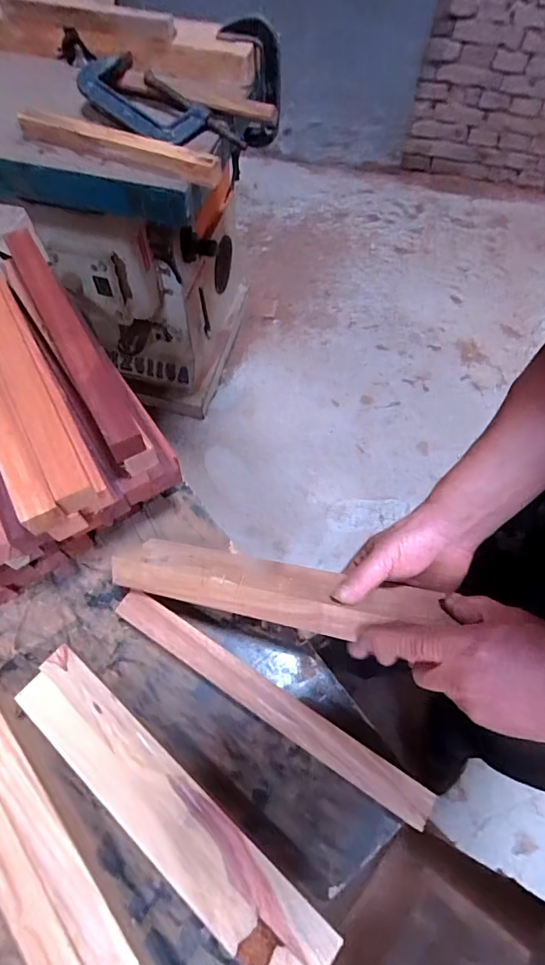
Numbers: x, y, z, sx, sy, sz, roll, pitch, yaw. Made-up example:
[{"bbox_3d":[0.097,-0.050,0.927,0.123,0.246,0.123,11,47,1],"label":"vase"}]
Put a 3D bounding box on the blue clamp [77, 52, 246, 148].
[{"bbox_3d":[-0.181,-0.599,0.741,0.266,0.036,0.134,24,64,10],"label":"blue clamp"}]

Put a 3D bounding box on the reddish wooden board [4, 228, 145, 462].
[{"bbox_3d":[-0.207,-0.156,0.478,0.036,0.021,0.315,-27,67,-15],"label":"reddish wooden board"}]

